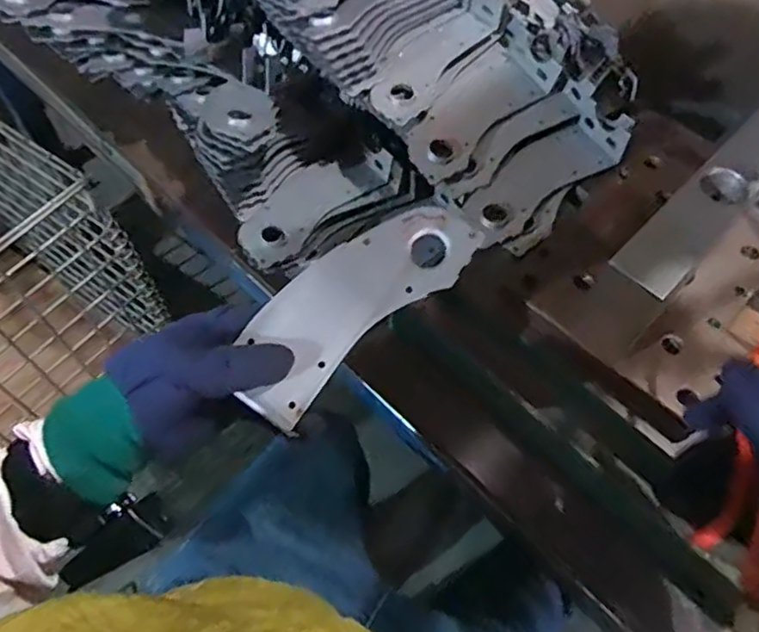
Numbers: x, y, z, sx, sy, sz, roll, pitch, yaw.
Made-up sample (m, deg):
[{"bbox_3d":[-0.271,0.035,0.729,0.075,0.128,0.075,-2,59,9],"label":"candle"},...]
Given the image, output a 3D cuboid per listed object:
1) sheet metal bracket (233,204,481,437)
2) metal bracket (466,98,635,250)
[{"bbox_3d":[-0.018,-0.009,0.393,0.169,0.006,0.067,-44,80,-5],"label":"sheet metal bracket"},{"bbox_3d":[0.149,-0.131,0.576,0.184,0.022,0.064,-35,66,-17],"label":"metal bracket"}]

